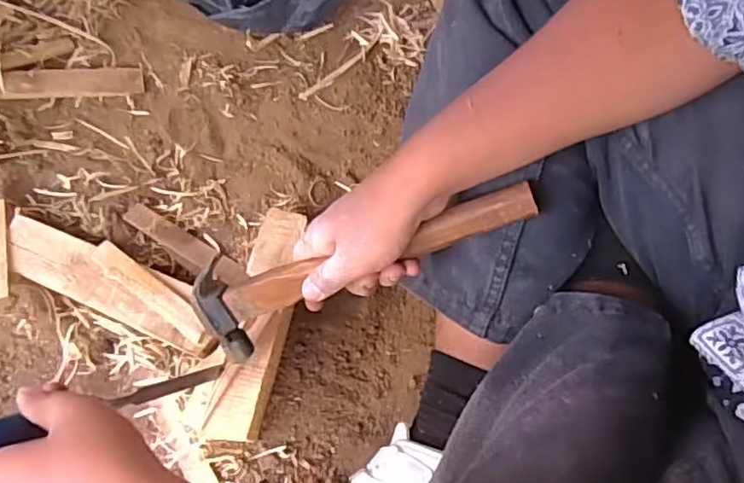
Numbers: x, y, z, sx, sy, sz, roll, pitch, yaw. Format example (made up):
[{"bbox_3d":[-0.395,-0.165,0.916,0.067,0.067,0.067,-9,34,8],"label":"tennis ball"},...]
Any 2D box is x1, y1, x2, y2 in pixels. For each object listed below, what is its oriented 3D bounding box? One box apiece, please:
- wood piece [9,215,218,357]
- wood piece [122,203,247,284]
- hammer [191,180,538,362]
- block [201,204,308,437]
[{"bbox_3d":[-0.240,0.042,0.568,0.219,0.032,0.056,22,70,9],"label":"wood piece"},{"bbox_3d":[-0.184,0.005,0.591,0.133,0.012,0.030,29,71,12],"label":"wood piece"},{"bbox_3d":[-0.011,0.024,0.462,0.280,0.054,0.059,-18,67,17],"label":"hammer"},{"bbox_3d":[-0.099,0.073,0.550,0.053,0.043,0.212,10,69,5],"label":"block"}]

